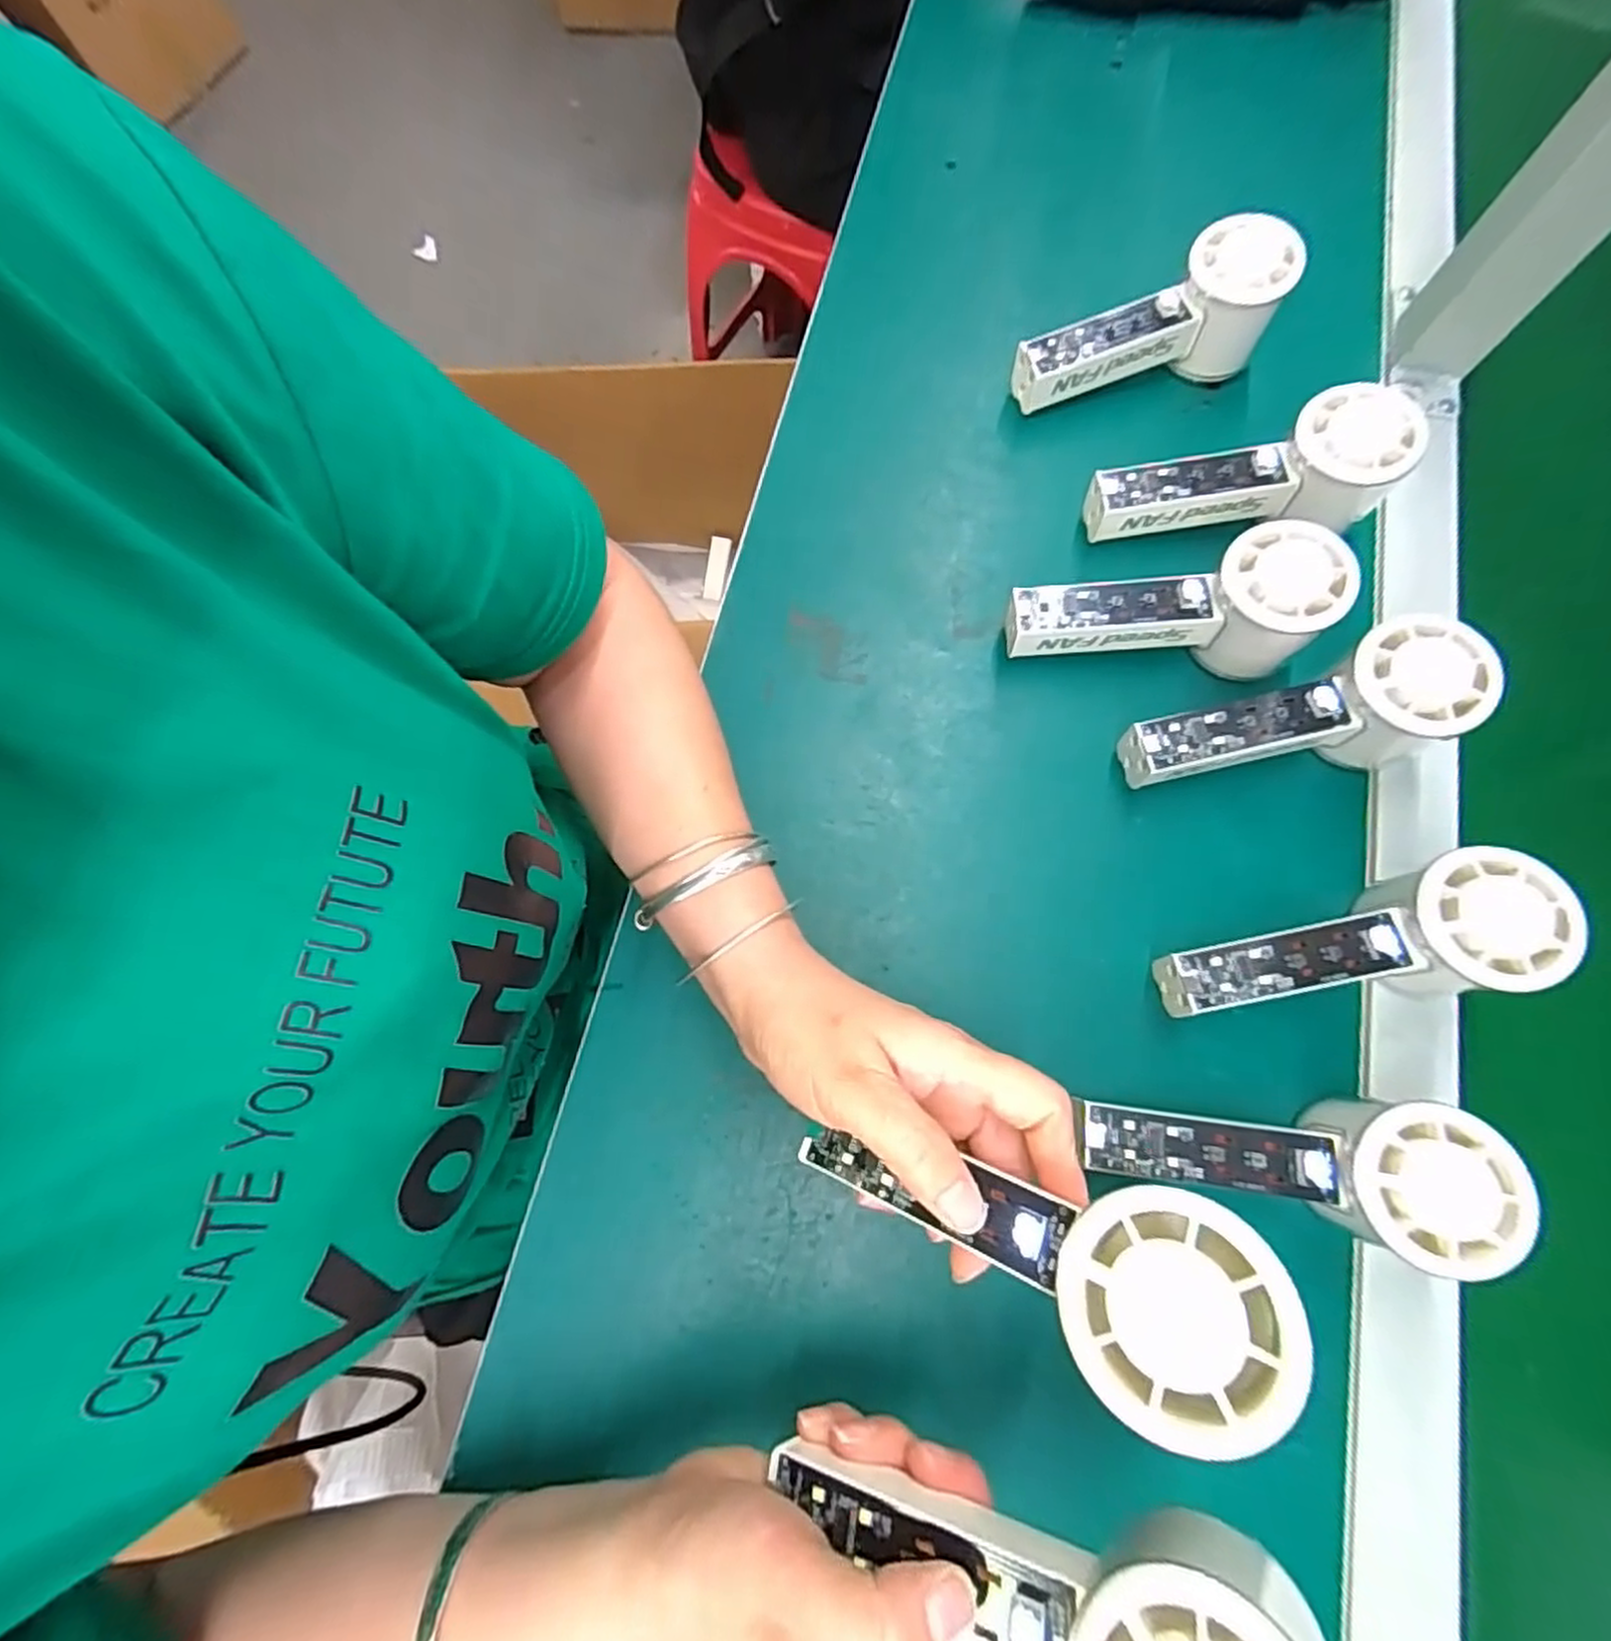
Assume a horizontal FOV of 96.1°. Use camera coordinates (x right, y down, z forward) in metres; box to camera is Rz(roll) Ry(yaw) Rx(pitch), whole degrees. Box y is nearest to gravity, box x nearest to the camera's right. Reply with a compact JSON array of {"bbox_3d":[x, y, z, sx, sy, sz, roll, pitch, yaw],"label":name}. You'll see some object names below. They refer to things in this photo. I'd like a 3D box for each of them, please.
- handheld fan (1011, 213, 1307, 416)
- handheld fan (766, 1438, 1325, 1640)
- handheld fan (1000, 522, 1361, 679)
[{"bbox_3d":[0.194,-0.280,0.417,0.153,0.064,0.050,-17,74,8],"label":"handheld fan"},{"bbox_3d":[0.060,0.208,0.199,0.146,0.034,0.064,-7,69,39],"label":"handheld fan"},{"bbox_3d":[0.178,-0.108,0.362,0.147,0.063,0.052,6,74,1],"label":"handheld fan"}]

